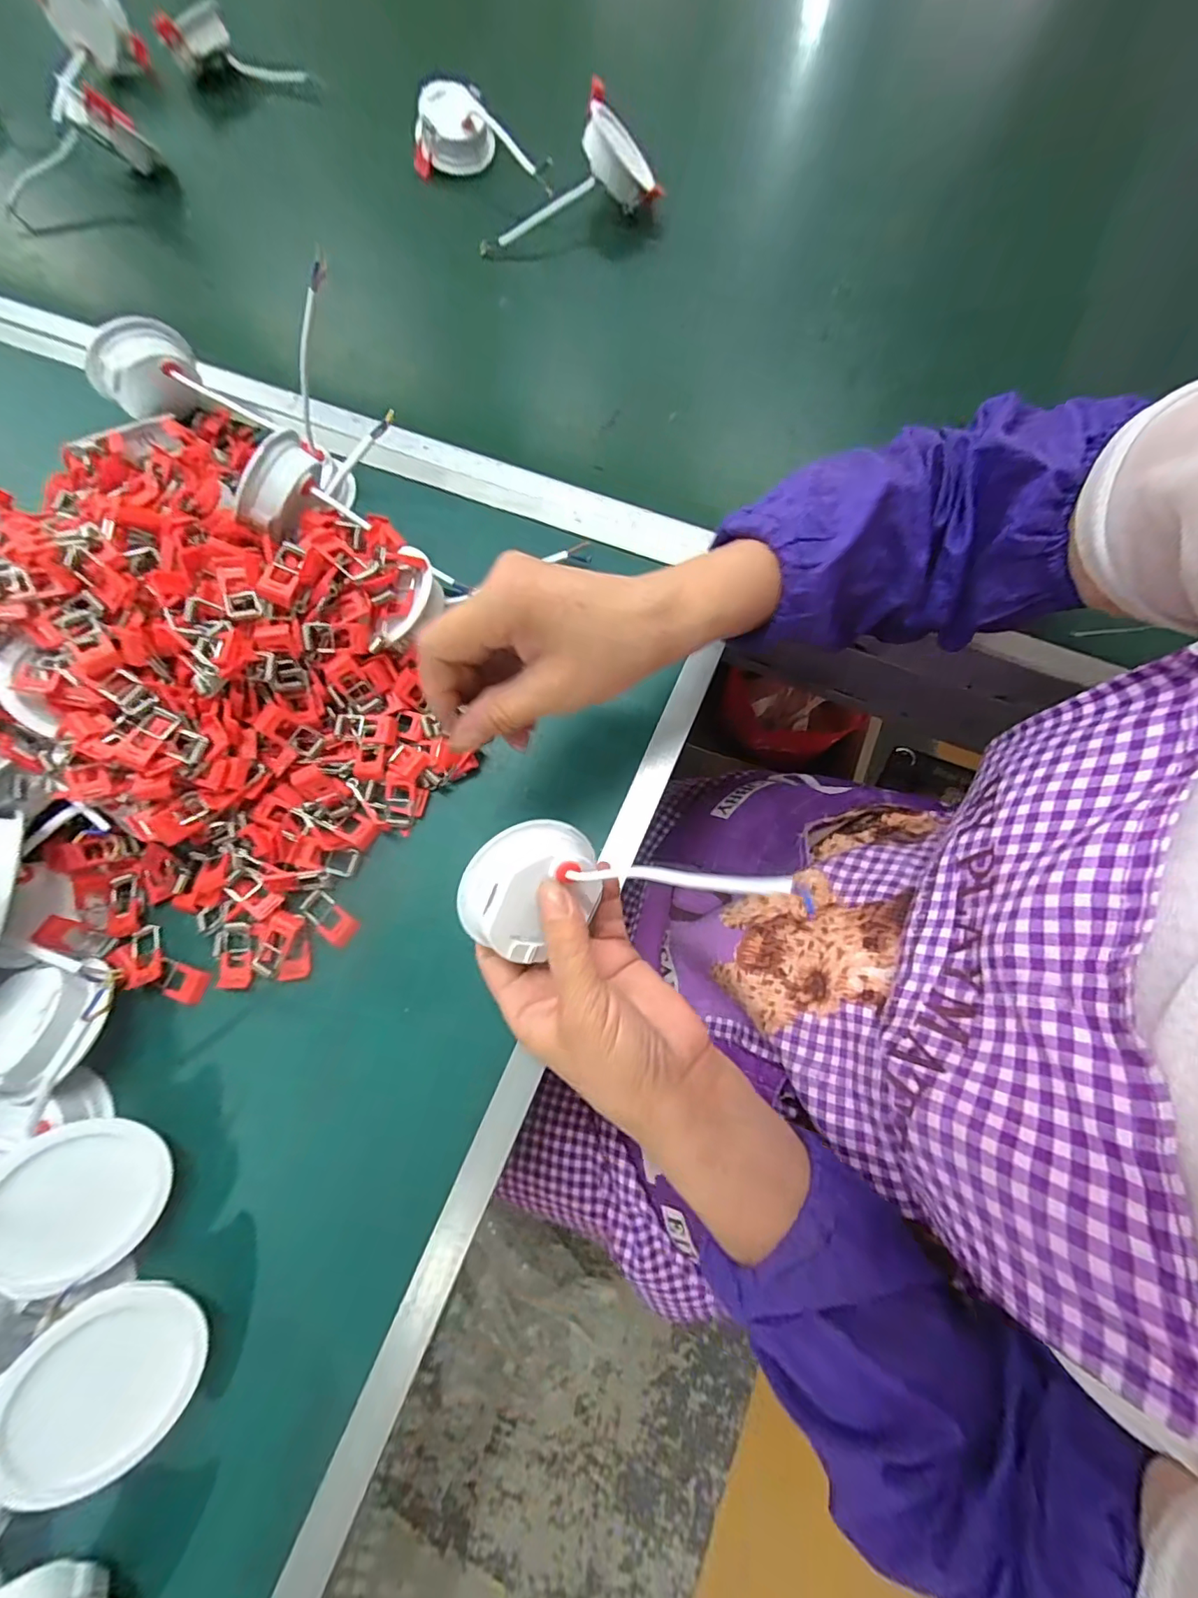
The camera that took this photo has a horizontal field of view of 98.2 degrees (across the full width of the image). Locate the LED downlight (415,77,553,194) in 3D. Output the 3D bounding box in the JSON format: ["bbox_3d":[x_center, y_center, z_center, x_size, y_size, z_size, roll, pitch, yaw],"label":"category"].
[{"bbox_3d":[-0.105,-0.616,0.487,0.149,0.047,0.049,23,76,7],"label":"LED downlight"}]

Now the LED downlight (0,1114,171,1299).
[{"bbox_3d":[-0.260,0.198,0.256,0.068,0.030,0.060,31,68,-28],"label":"LED downlight"}]

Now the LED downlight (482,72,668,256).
[{"bbox_3d":[-0.031,-0.555,0.461,0.165,0.065,0.060,-13,75,-3],"label":"LED downlight"}]

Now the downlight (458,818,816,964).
[{"bbox_3d":[0.010,0.039,0.226,0.150,0.038,0.062,-3,73,25],"label":"downlight"}]

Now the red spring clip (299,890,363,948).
[{"bbox_3d":[-0.161,0.071,0.309,0.037,0.004,0.018,38,78,10],"label":"red spring clip"}]

